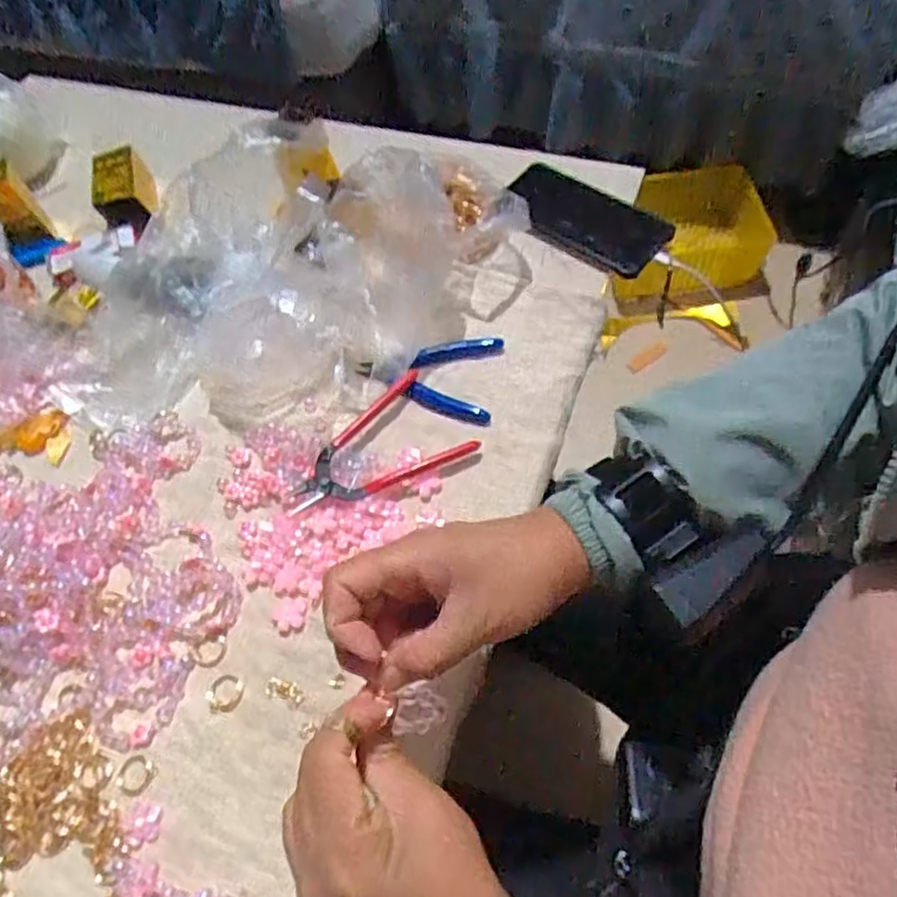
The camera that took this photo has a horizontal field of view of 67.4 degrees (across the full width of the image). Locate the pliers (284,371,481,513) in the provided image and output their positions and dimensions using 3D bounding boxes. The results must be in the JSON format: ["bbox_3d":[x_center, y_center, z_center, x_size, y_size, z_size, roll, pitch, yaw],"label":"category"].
[{"bbox_3d":[-0.061,-0.007,0.523,0.143,0.012,0.087,-25,63,-9],"label":"pliers"}]

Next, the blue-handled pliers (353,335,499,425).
[{"bbox_3d":[-0.017,-0.064,0.555,0.113,0.009,0.081,8,63,8],"label":"blue-handled pliers"}]

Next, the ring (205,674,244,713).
[{"bbox_3d":[-0.150,0.163,0.450,0.024,0.004,0.023,-2,62,3],"label":"ring"}]

